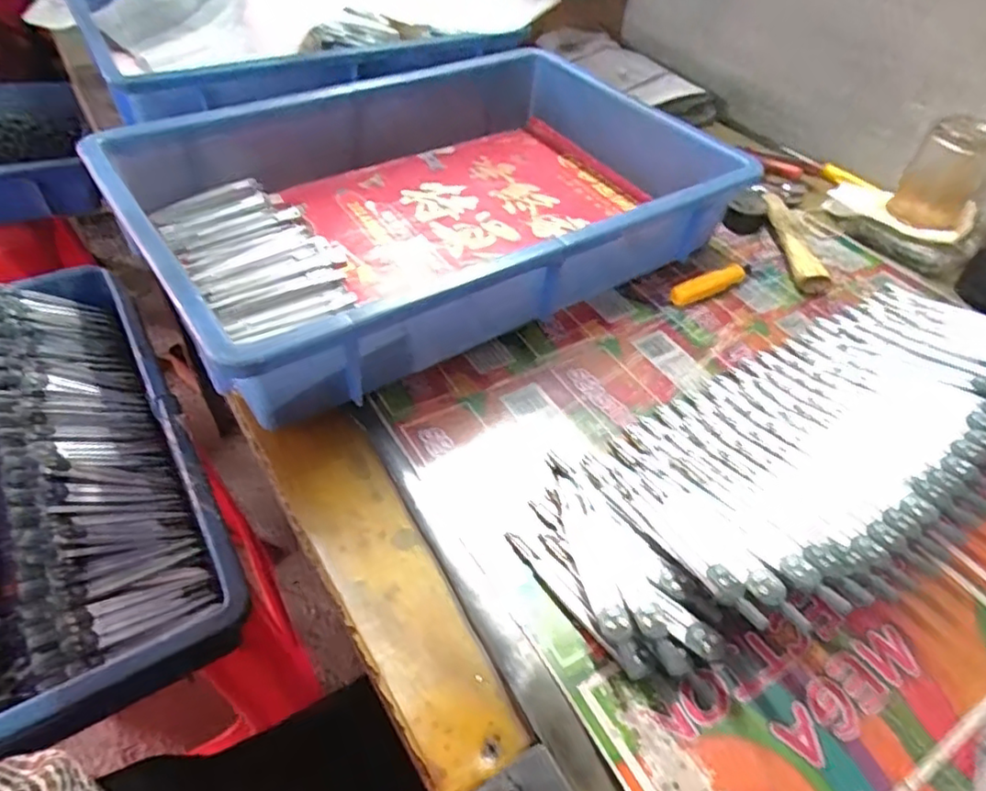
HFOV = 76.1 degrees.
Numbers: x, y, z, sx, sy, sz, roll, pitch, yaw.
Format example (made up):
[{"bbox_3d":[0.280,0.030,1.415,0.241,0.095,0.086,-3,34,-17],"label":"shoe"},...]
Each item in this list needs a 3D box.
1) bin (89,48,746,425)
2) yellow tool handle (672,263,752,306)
[{"bbox_3d":[-0.040,-0.160,0.500,0.442,0.082,0.293,-26,54,-26],"label":"bin"},{"bbox_3d":[0.177,-0.090,0.499,0.086,0.015,0.015,-21,52,-22],"label":"yellow tool handle"}]

